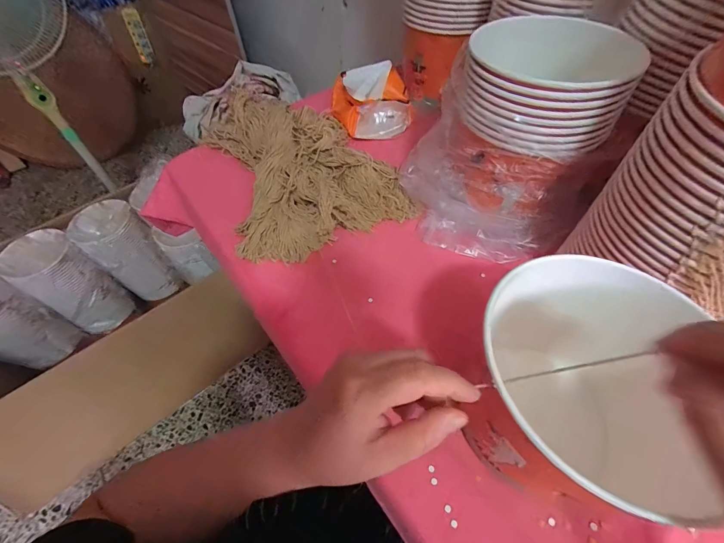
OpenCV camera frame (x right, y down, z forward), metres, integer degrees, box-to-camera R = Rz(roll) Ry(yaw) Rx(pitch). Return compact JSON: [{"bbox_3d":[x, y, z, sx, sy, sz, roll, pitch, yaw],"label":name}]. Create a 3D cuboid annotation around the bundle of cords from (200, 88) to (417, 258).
[{"bbox_3d":[-0.094,-0.168,0.495,0.232,0.059,0.308,-21,56,-12],"label":"bundle of cords"}]

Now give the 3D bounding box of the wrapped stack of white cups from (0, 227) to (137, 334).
[{"bbox_3d":[-0.815,0.039,0.936,0.153,0.287,0.151,27,60,20],"label":"wrapped stack of white cups"}]

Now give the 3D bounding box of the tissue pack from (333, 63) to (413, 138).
[{"bbox_3d":[0.013,-0.302,0.566,0.125,0.076,0.128,-6,54,-2],"label":"tissue pack"}]

